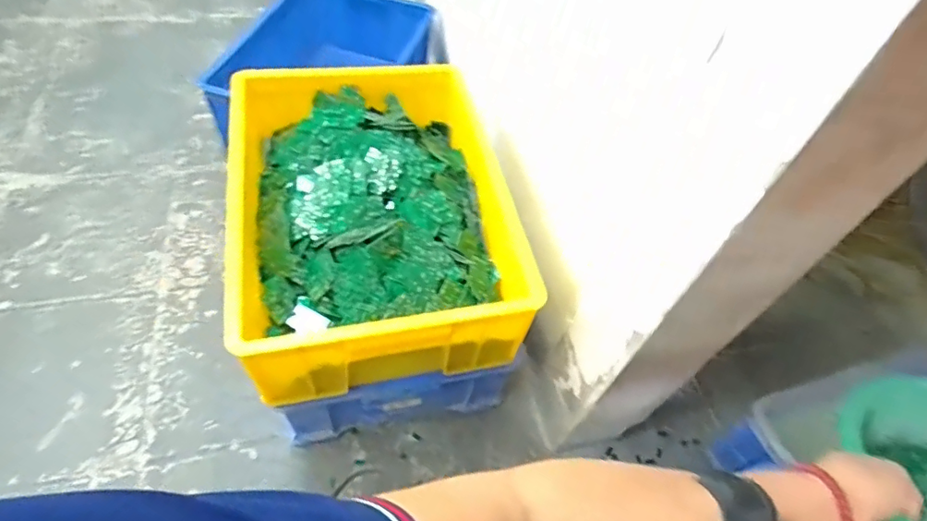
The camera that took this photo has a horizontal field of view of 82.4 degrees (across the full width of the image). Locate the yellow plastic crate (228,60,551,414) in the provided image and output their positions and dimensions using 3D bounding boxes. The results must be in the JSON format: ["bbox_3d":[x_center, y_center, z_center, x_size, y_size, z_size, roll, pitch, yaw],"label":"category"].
[{"bbox_3d":[-0.132,-0.080,0.753,0.342,0.147,0.499,-7,56,-13],"label":"yellow plastic crate"}]

